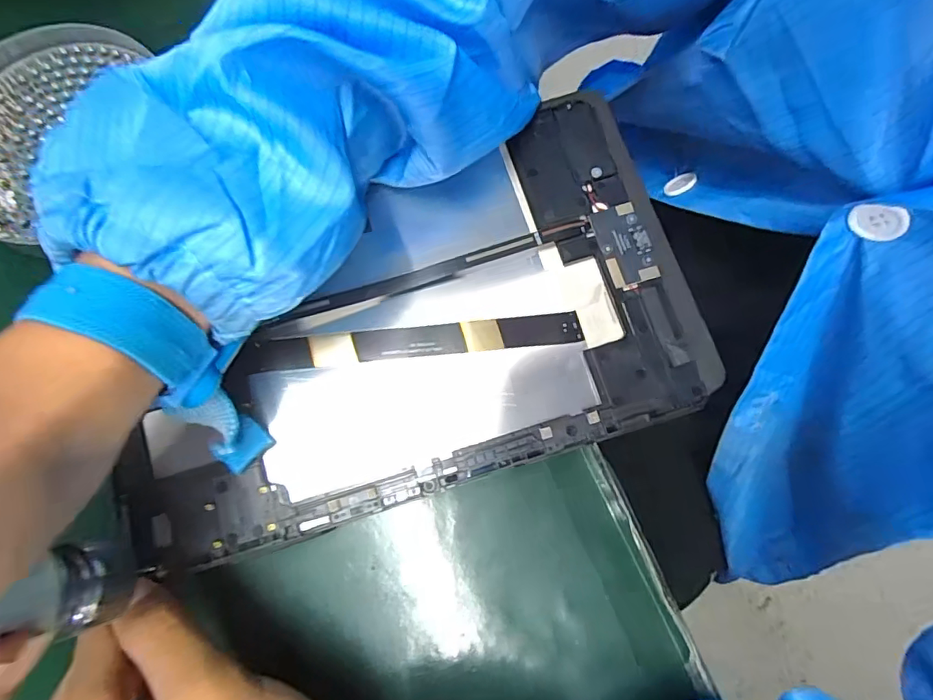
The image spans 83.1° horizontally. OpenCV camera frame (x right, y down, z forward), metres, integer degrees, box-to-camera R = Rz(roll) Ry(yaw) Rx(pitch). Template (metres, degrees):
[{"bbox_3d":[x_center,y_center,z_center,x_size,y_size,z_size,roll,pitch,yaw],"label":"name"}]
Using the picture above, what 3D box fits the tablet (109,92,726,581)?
[{"bbox_3d":[-0.026,-0.011,0.224,0.242,0.010,0.139,-18,78,-4],"label":"tablet"}]

